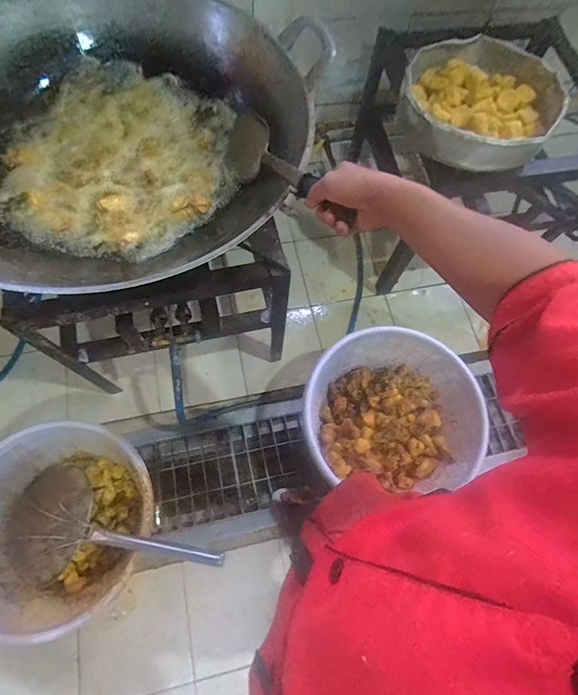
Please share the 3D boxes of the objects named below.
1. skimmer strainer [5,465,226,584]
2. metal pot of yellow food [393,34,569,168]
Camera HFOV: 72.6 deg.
[{"bbox_3d":[-0.463,0.500,1.037,0.604,0.132,0.290,1,67,22],"label":"skimmer strainer"},{"bbox_3d":[0.502,-0.644,1.036,0.449,0.119,0.418,-39,76,-16],"label":"metal pot of yellow food"}]

